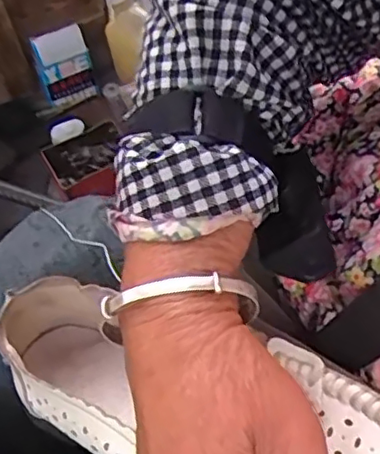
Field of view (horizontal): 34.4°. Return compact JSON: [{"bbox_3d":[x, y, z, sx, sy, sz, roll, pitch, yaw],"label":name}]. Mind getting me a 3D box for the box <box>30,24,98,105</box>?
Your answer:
[{"bbox_3d":[-0.162,-0.208,0.797,0.067,0.111,0.016,-22,58,-9],"label":"box"}]

